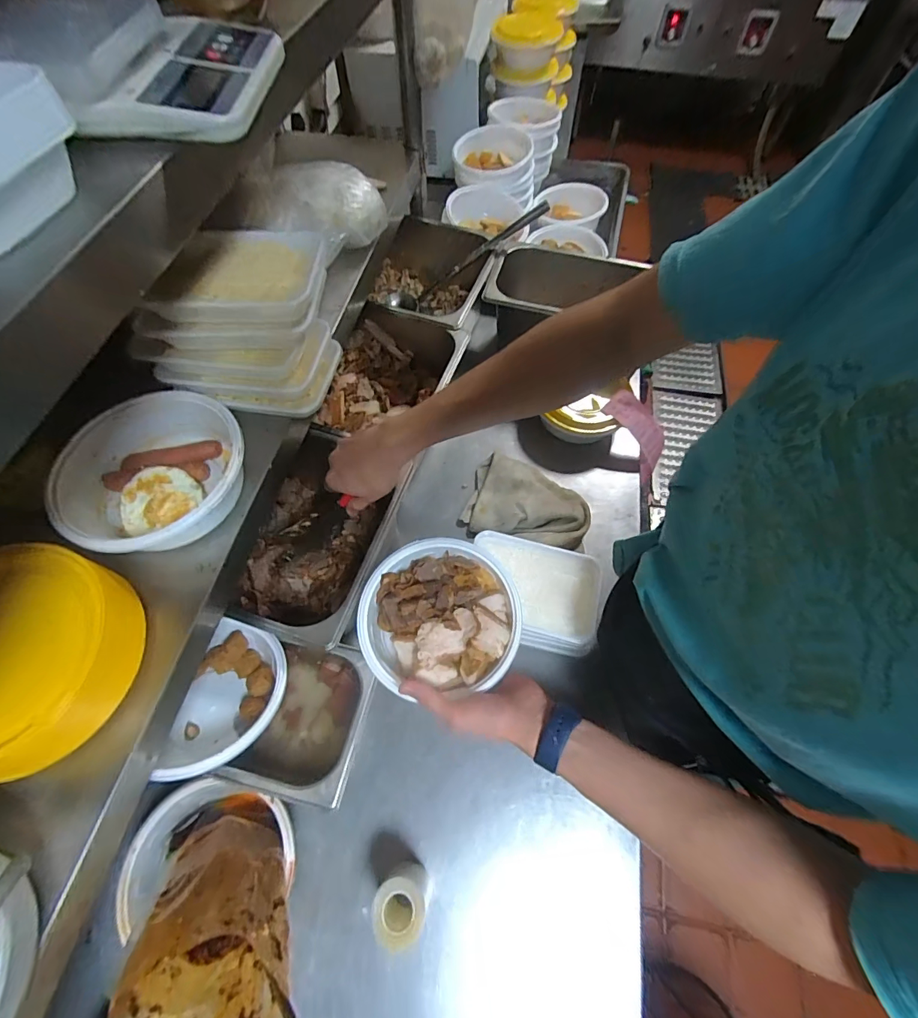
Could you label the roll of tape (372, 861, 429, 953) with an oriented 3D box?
[{"bbox_3d":[-0.058,0.402,0.455,0.049,0.090,0.050,0,62,0],"label":"roll of tape"}]

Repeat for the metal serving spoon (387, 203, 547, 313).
[{"bbox_3d":[0.009,-0.477,0.850,0.355,0.056,0.059,-17,56,32],"label":"metal serving spoon"}]

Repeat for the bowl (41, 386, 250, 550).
[{"bbox_3d":[-0.286,-0.032,0.430,0.157,0.068,0.152,0,62,0],"label":"bowl"}]

